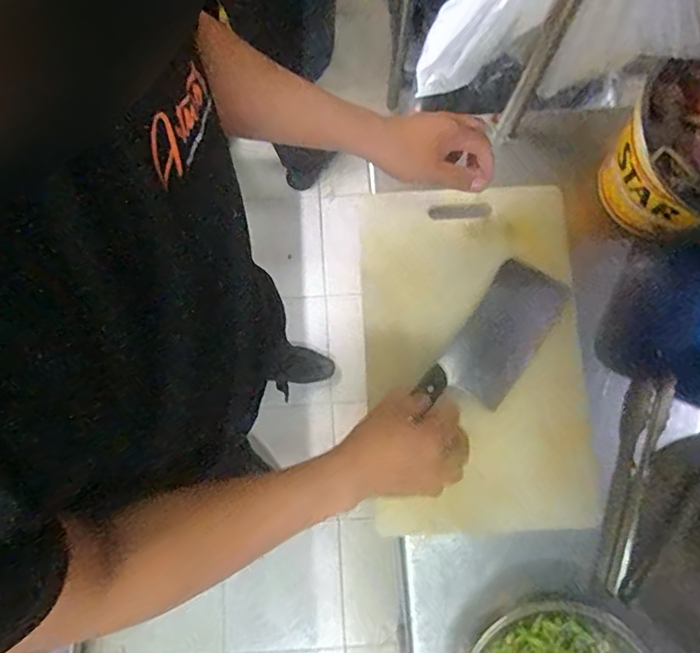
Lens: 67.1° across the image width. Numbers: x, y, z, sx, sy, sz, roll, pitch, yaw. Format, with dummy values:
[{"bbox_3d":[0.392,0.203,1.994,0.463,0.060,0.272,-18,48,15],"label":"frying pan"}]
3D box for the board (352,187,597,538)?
[{"bbox_3d":[0.143,0.032,0.627,0.257,0.026,0.399,-4,79,-1],"label":"board"}]

